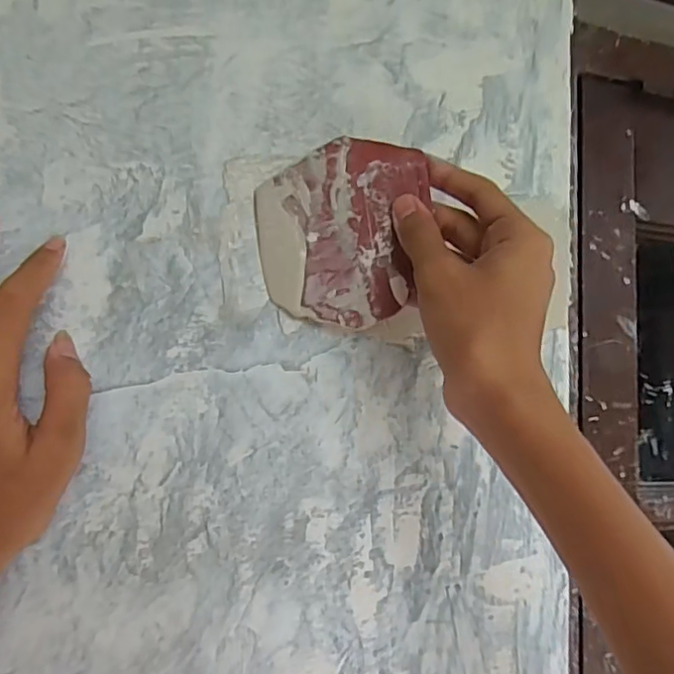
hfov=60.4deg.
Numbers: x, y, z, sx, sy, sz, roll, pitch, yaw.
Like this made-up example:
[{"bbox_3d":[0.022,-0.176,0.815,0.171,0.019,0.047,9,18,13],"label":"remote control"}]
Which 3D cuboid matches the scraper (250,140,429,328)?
[{"bbox_3d":[0.001,-0.056,0.315,0.088,0.094,0.010,0,-5,8],"label":"scraper"}]

